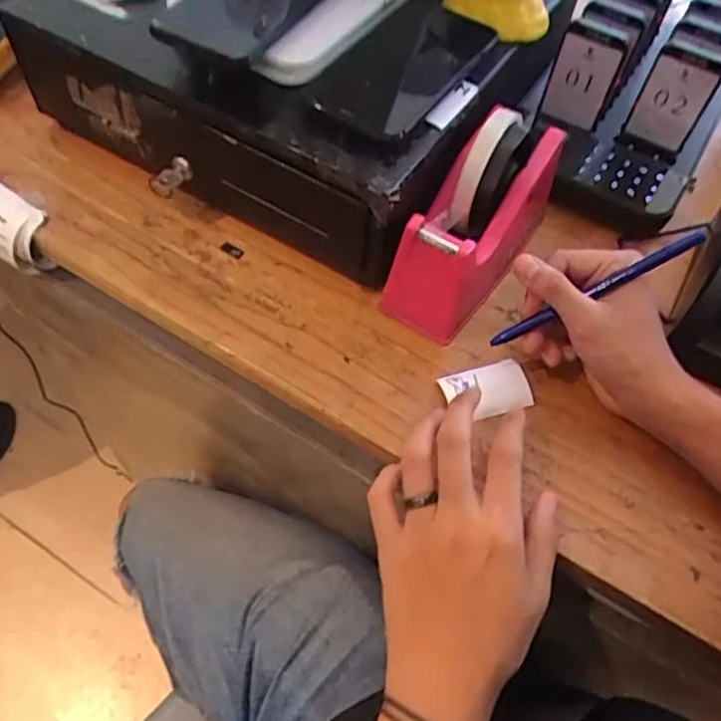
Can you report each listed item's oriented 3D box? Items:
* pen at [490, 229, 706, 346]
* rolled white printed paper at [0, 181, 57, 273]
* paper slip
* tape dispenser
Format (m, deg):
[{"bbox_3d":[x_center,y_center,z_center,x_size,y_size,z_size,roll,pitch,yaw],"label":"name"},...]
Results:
[{"bbox_3d":[0.142,-0.042,0.381,0.135,0.010,0.007,-27,57,14],"label":"pen"},{"bbox_3d":[-0.274,-0.103,0.492,0.077,0.046,0.041,31,61,14],"label":"rolled white printed paper"},{"bbox_3d":[0.083,0.018,0.416,0.059,0.004,0.034,-12,63,-14],"label":"paper slip"},{"bbox_3d":[0.079,-0.098,0.427,0.055,0.109,0.144,33,61,15],"label":"tape dispenser"}]

